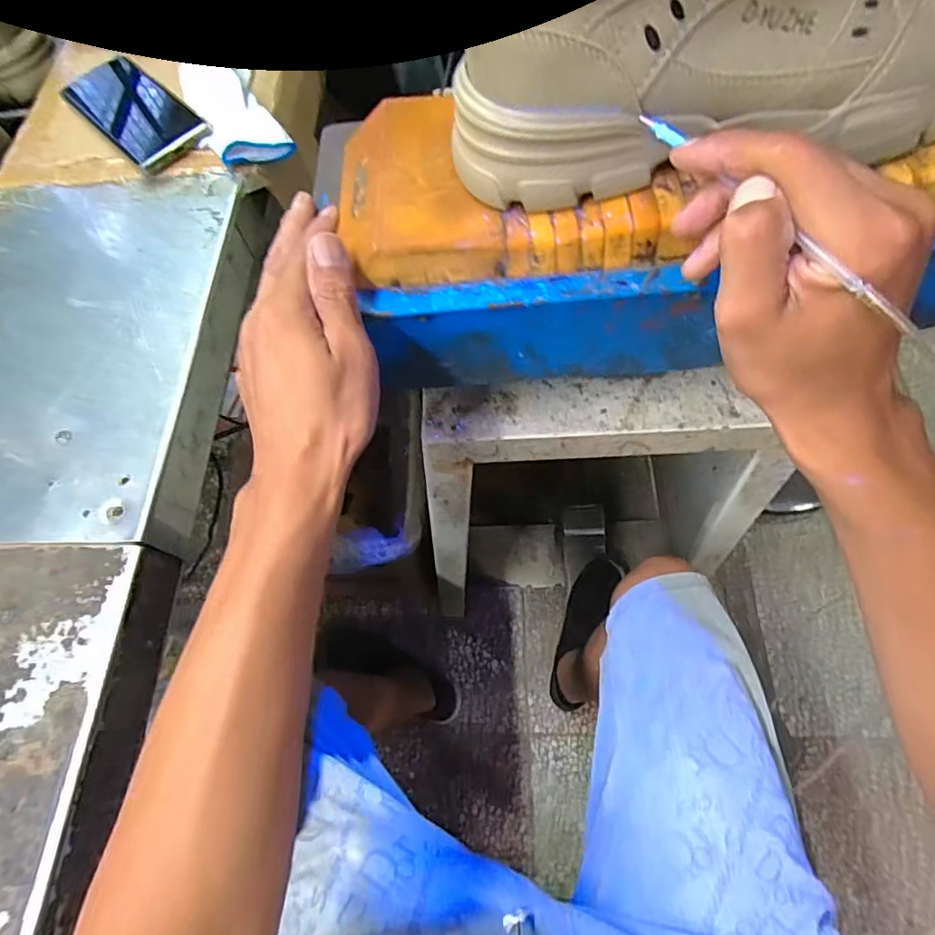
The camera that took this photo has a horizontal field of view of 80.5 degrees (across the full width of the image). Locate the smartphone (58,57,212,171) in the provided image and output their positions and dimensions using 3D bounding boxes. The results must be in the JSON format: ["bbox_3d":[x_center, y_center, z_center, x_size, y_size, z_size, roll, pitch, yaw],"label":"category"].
[{"bbox_3d":[-0.301,-0.323,0.500,0.125,0.012,0.070,42,81,7],"label":"smartphone"}]

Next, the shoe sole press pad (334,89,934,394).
[{"bbox_3d":[0.115,-0.137,0.328,0.375,0.122,0.139,-3,66,7],"label":"shoe sole press pad"}]

